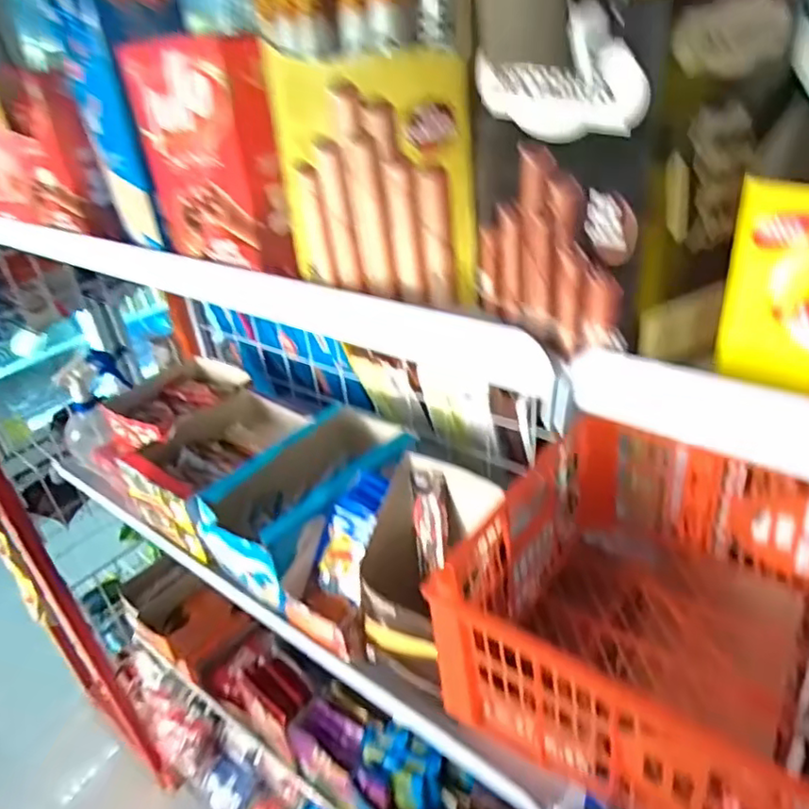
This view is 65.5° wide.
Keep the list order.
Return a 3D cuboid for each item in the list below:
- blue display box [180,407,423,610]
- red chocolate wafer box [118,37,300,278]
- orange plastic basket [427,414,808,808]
[{"bbox_3d":[-0.102,0.099,0.754,0.147,0.090,0.276,19,41,37],"label":"blue display box"},{"bbox_3d":[-0.123,-0.158,0.404,0.118,0.130,0.034,22,43,39],"label":"red chocolate wafer box"},{"bbox_3d":[0.264,0.169,0.453,0.393,0.142,0.284,17,39,34],"label":"orange plastic basket"}]

